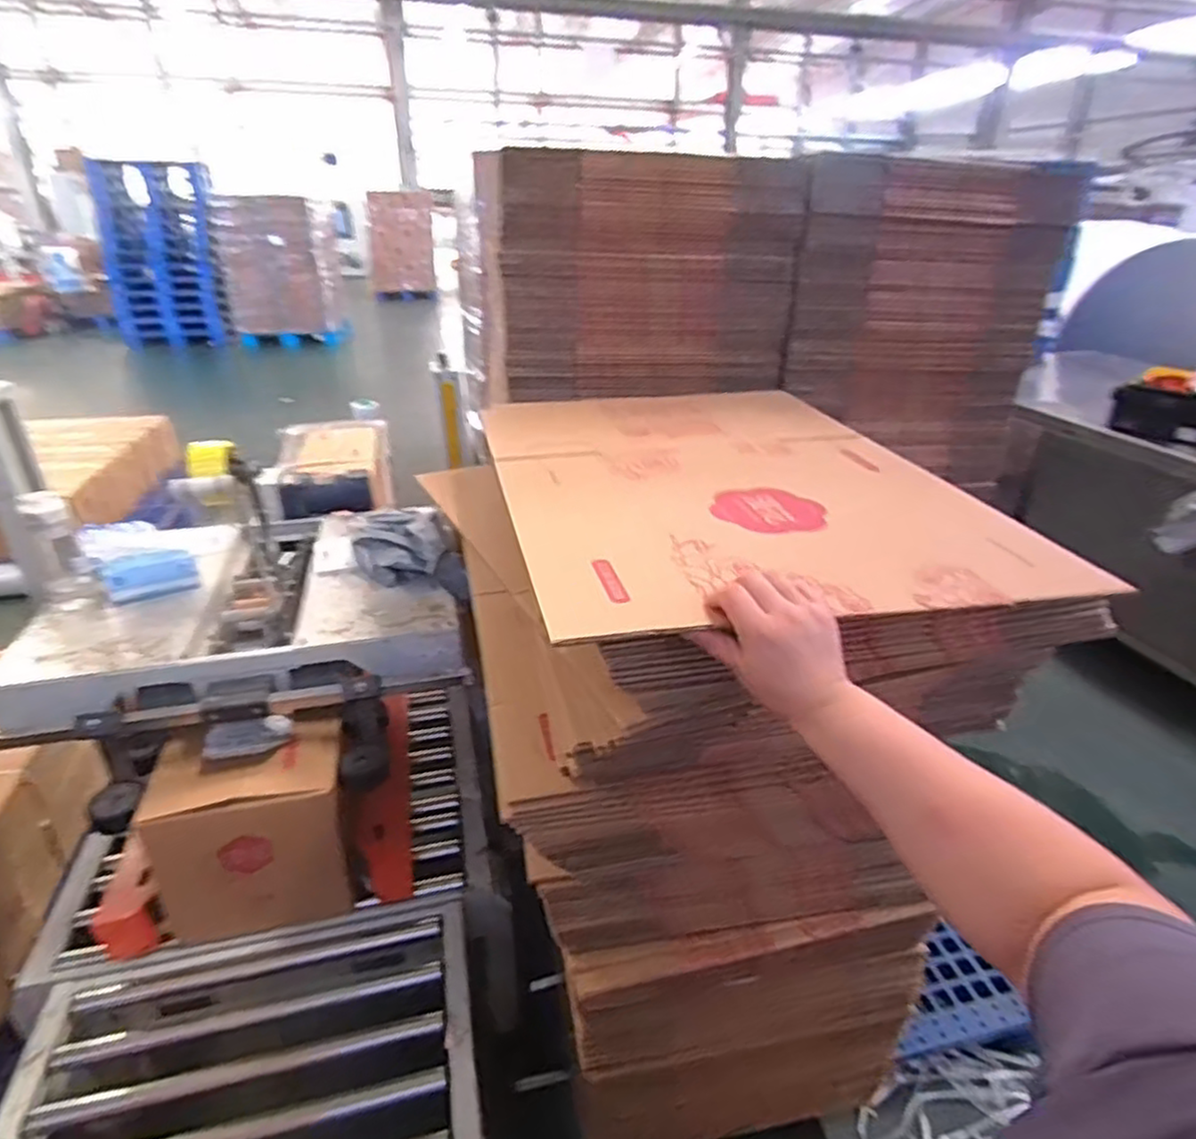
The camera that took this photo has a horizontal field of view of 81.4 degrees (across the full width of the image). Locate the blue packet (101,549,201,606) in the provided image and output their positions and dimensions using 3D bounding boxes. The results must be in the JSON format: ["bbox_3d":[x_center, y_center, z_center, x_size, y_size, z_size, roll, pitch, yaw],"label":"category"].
[{"bbox_3d":[-0.776,0.009,1.209,0.141,0.086,0.036,-16,31,-31],"label":"blue packet"}]

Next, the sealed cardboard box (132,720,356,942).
[{"bbox_3d":[-0.552,0.425,1.134,0.273,0.304,0.168,-4,27,-11],"label":"sealed cardboard box"}]

